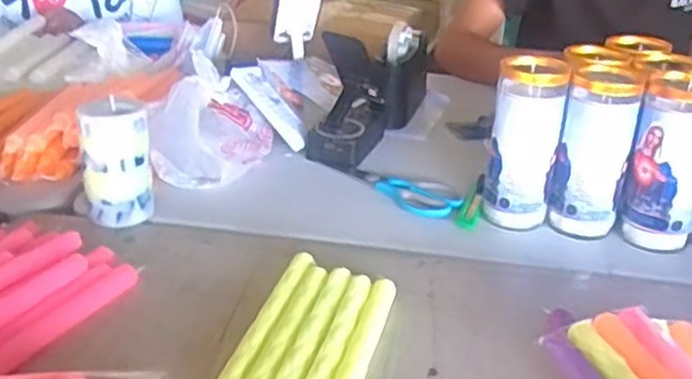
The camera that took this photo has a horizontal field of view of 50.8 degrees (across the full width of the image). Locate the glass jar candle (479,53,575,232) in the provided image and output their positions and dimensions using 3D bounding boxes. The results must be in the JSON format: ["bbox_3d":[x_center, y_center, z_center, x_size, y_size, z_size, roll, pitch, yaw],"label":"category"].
[{"bbox_3d":[0.196,-0.050,0.800,0.071,0.178,0.063,7,29,12],"label":"glass jar candle"}]

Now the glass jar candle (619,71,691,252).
[{"bbox_3d":[0.341,-0.029,0.770,0.074,0.169,0.079,14,31,24],"label":"glass jar candle"}]

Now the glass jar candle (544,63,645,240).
[{"bbox_3d":[0.268,-0.038,0.790,0.072,0.176,0.077,12,30,20],"label":"glass jar candle"}]

